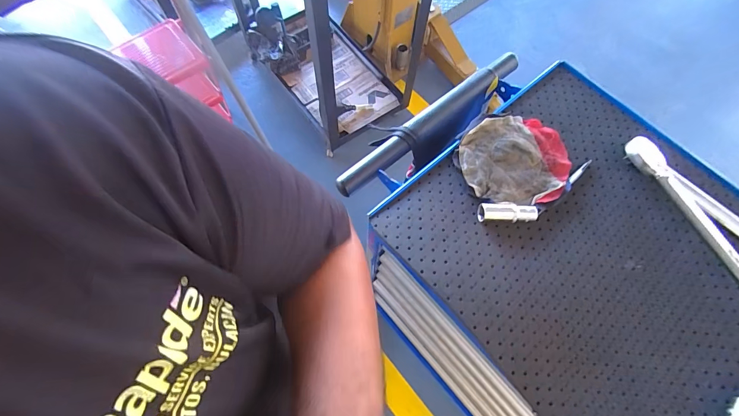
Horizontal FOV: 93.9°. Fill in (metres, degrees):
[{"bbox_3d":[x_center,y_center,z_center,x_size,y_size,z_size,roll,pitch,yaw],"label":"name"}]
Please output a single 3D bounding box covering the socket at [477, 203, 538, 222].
[{"bbox_3d":[0.198,0.008,0.494,0.083,0.020,0.023,1,68,-1],"label":"socket"}]

